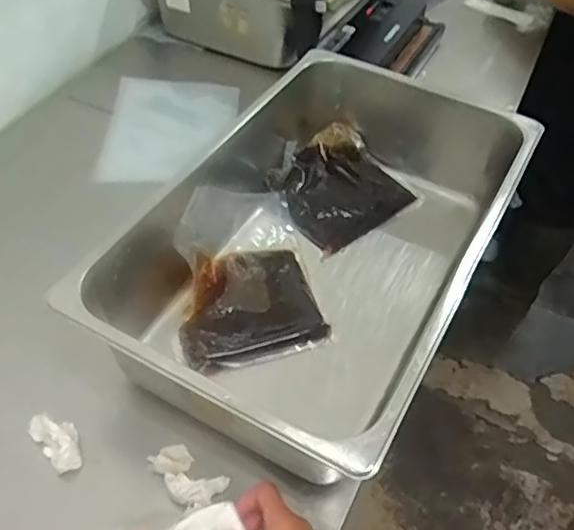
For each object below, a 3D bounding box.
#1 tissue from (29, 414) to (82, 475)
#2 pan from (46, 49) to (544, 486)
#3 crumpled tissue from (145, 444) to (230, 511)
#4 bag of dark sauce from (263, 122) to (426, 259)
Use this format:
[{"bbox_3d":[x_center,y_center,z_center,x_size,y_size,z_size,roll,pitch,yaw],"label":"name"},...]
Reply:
[{"bbox_3d":[-0.225,0.173,0.597,0.035,0.018,0.065,-35,60,-29],"label":"tissue"},{"bbox_3d":[0.043,-0.027,0.705,0.334,0.164,0.530,26,52,17],"label":"pan"},{"bbox_3d":[-0.097,0.202,0.581,0.077,0.033,0.042,33,55,23],"label":"crumpled tissue"},{"bbox_3d":[0.071,-0.114,0.840,0.176,0.050,0.164,-30,57,-27],"label":"bag of dark sauce"}]

